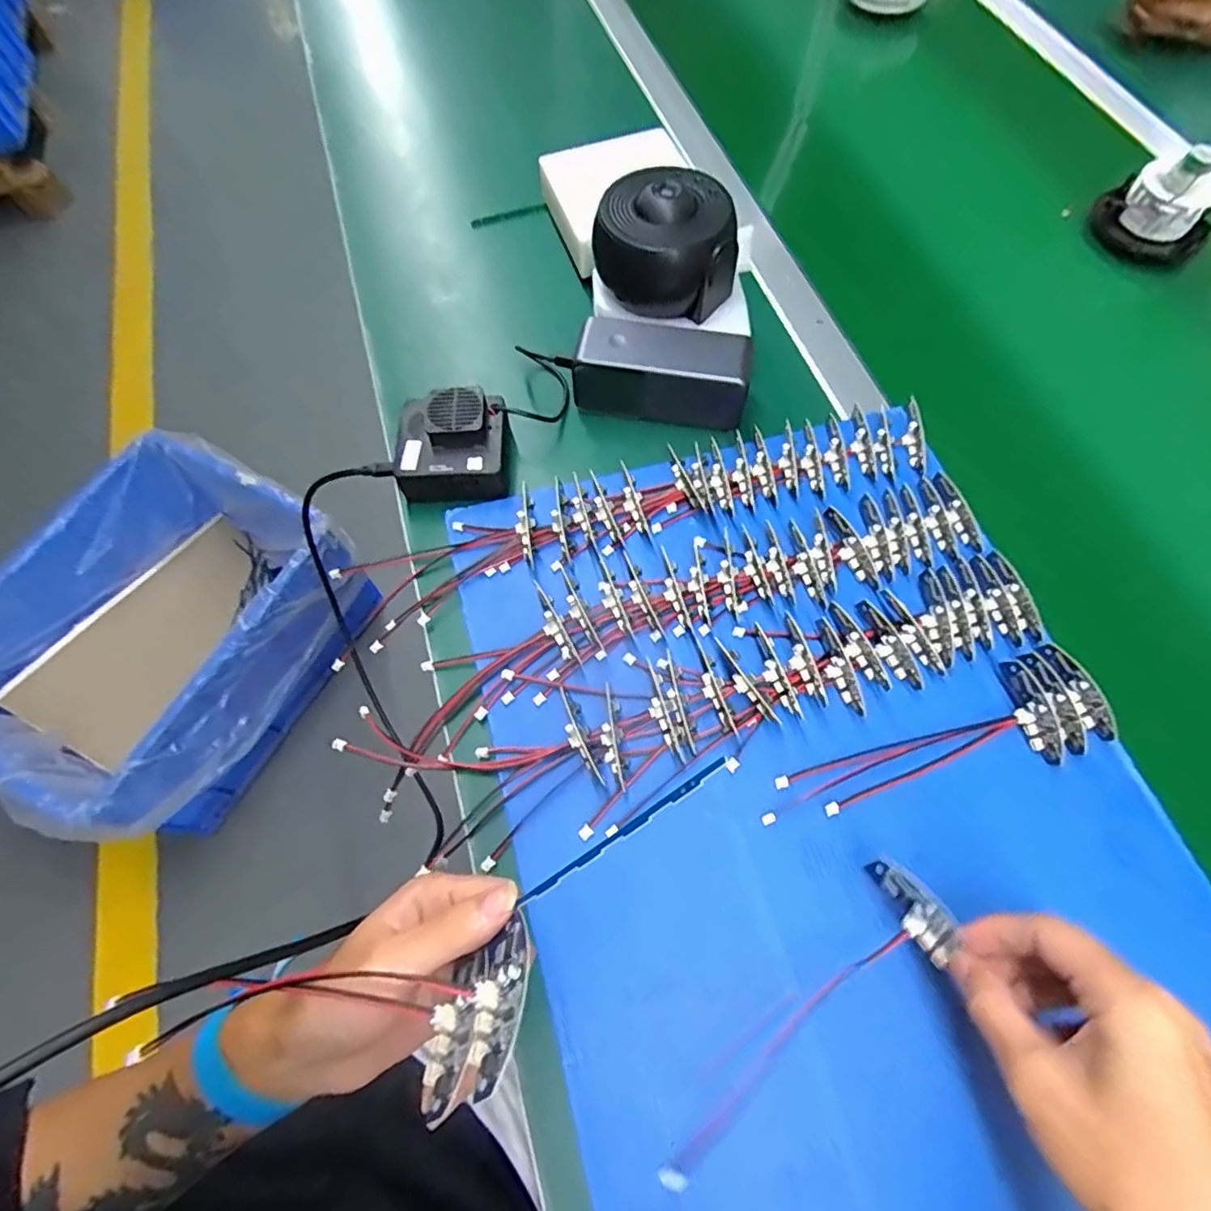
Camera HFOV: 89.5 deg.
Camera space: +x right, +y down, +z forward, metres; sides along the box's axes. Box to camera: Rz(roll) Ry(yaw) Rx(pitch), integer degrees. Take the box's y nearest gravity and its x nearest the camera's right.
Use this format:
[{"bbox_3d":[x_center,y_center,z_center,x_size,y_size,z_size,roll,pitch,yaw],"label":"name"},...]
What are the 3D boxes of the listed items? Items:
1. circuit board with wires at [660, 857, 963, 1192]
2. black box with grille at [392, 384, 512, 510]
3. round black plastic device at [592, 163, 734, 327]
[{"bbox_3d":[0.093,0.207,0.301,0.187,0.015,0.049,-43,72,-2],"label":"circuit board with wires"},{"bbox_3d":[-0.112,-0.116,0.445,0.084,0.038,0.079,-4,66,-2],"label":"black box with grille"},{"bbox_3d":[0.048,-0.289,0.475,0.106,0.069,0.106,0,66,0],"label":"round black plastic device"}]

